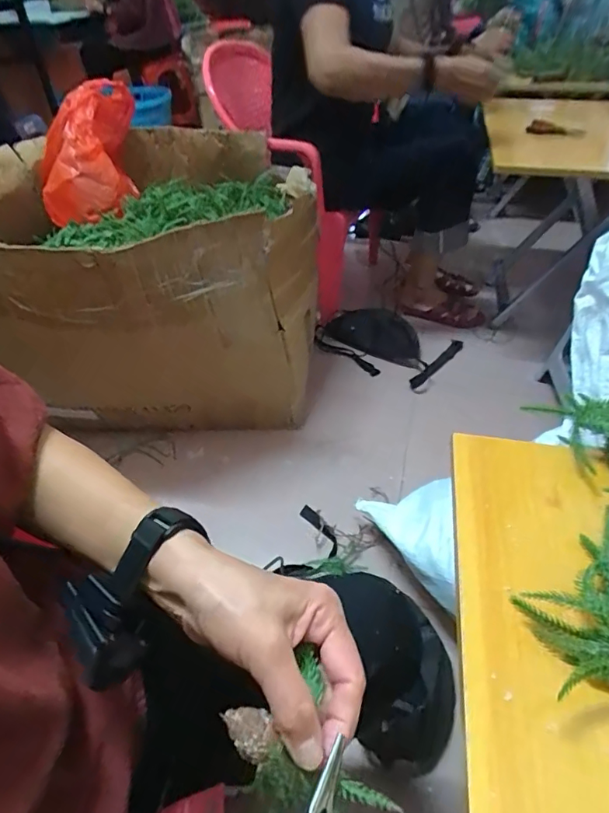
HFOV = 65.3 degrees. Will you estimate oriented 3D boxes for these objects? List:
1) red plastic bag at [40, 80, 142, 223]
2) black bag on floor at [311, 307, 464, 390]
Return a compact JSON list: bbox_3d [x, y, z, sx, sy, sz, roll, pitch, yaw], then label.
[{"bbox_3d":[-0.514,-0.601,1.124,0.249,0.229,0.281,-15,44,-11],"label":"red plastic bag"},{"bbox_3d":[0.225,-0.207,1.384,0.383,0.098,0.230,24,50,27],"label":"black bag on floor"}]

